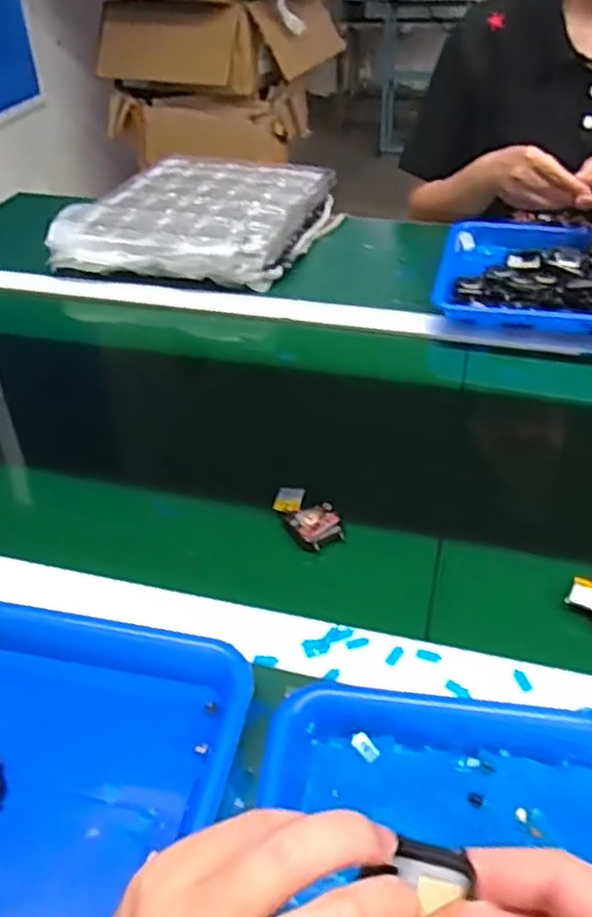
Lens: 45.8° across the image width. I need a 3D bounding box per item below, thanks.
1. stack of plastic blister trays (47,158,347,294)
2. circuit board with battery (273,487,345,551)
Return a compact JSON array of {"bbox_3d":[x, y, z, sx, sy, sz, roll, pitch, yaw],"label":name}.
[{"bbox_3d":[-0.122,-0.325,0.954,0.291,0.060,0.325,14,43,17],"label":"stack of plastic blister trays"},{"bbox_3d":[0.008,0.043,0.534,0.039,0.013,0.059,-23,45,-23],"label":"circuit board with battery"}]

